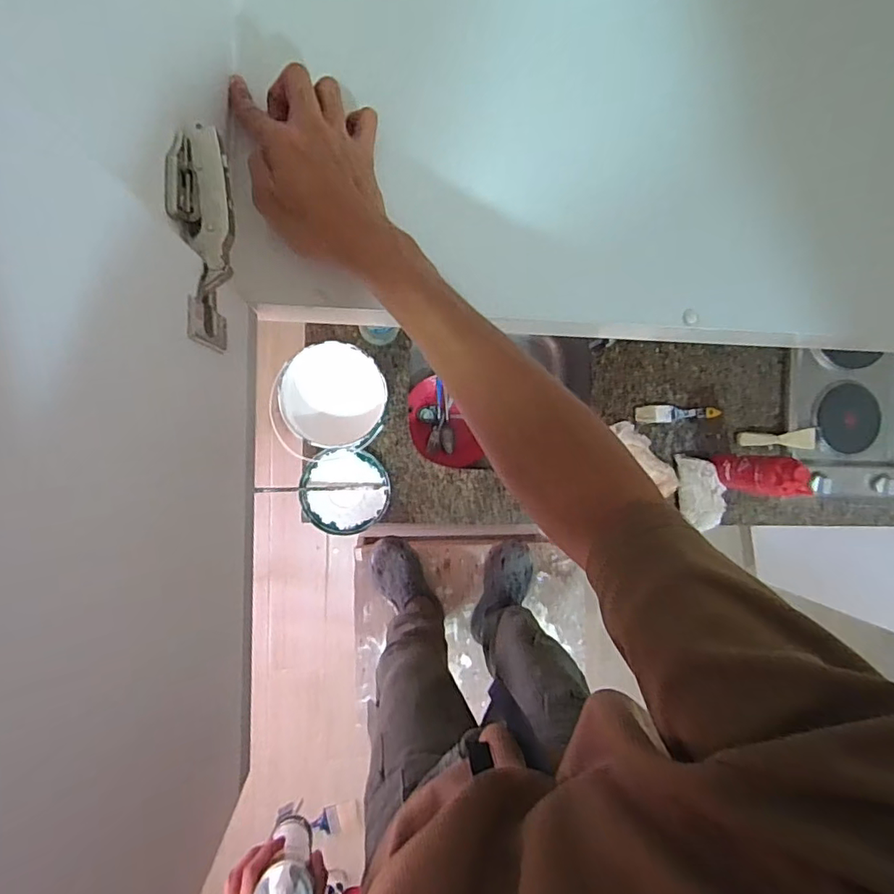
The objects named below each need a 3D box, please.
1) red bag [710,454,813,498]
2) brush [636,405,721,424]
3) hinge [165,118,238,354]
[{"bbox_3d":[0.595,0.054,1.036,0.070,0.196,0.078,6,92,-7],"label":"red bag"},{"bbox_3d":[0.491,-0.074,1.160,0.166,0.026,0.040,-6,94,-7],"label":"brush"},{"bbox_3d":[-0.138,-0.119,0.312,0.027,0.042,0.121,0,102,-7],"label":"hinge"}]

